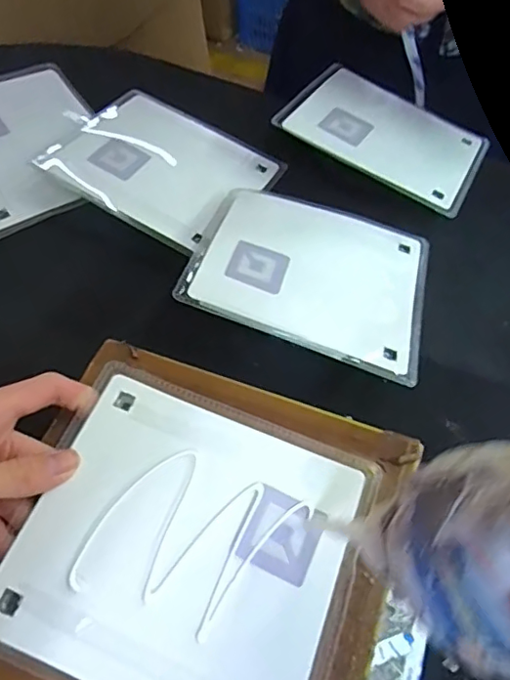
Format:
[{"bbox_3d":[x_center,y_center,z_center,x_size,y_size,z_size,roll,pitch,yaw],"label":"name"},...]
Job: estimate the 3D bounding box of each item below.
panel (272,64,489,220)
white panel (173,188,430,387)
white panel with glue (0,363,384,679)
[{"bbox_3d":[0.121,-0.189,0.498,0.172,0.008,0.148,30,52,8],"label":"panel"},{"bbox_3d":[0.046,-0.053,0.412,0.173,0.009,0.150,20,52,-1],"label":"white panel"},{"bbox_3d":[-0.034,0.105,0.281,0.168,0.014,0.156,18,60,11],"label":"white panel with glue"}]

